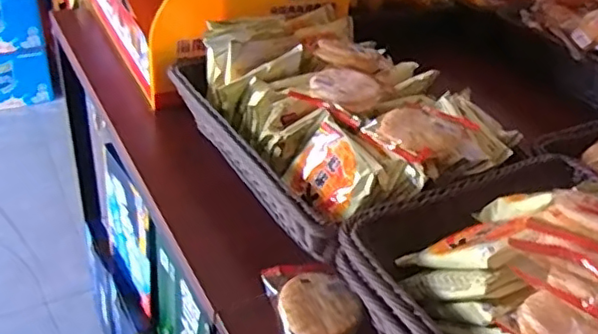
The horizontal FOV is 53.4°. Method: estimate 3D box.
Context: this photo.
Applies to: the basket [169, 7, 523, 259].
[{"bbox_3d":[0.035,-0.065,0.711,0.261,0.128,0.393,-15,39,-29],"label":"basket"}]

